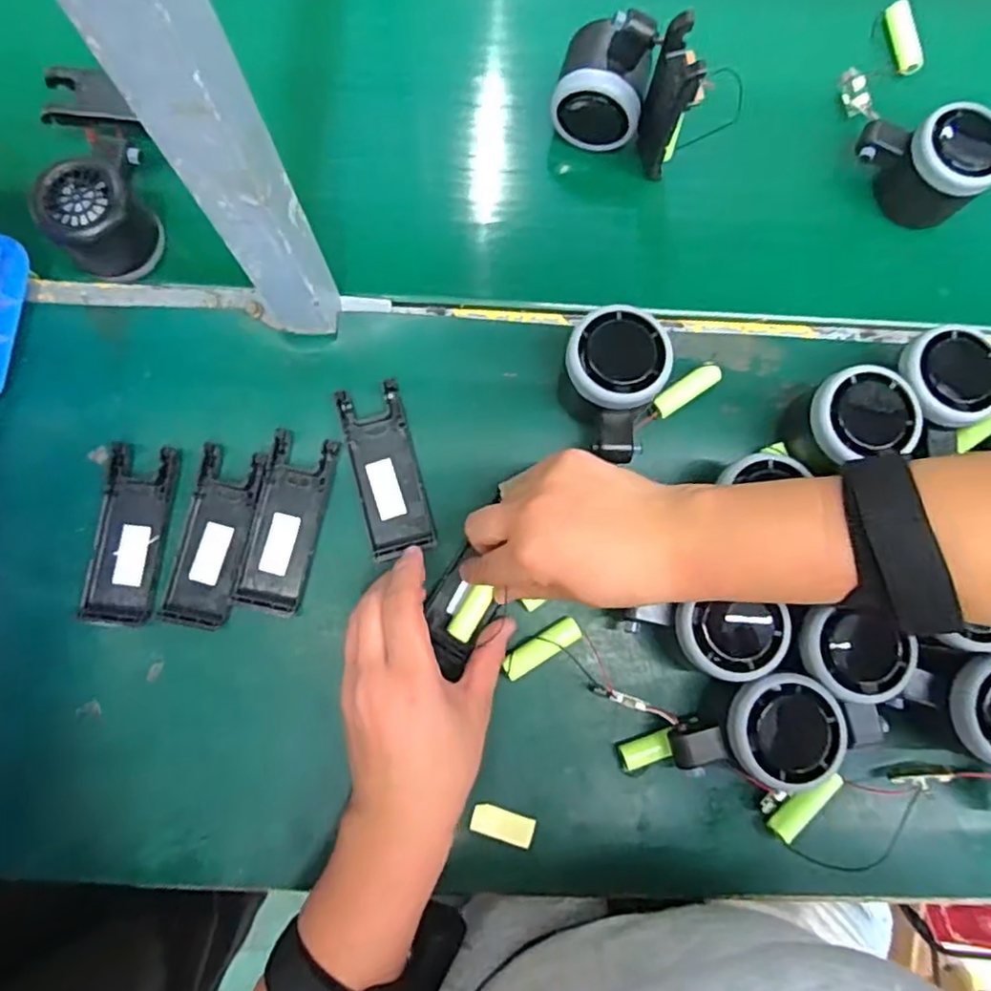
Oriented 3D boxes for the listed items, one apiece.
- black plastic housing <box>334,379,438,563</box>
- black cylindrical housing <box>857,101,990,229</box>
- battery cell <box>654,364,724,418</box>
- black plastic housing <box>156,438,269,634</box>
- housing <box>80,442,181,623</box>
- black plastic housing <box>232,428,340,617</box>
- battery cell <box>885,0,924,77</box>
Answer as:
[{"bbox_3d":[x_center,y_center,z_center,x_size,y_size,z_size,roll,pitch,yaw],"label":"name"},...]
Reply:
[{"bbox_3d":[-0.065,-0.015,0.392,0.038,0.012,0.101,-15,81,-3],"label":"black plastic housing"},{"bbox_3d":[0.286,-0.224,0.436,0.053,0.062,0.079,-44,85,-8],"label":"black cylindrical housing"},{"bbox_3d":[0.118,-0.064,0.402,0.048,0.014,0.013,-34,82,-6],"label":"battery cell"},{"bbox_3d":[-0.163,0.025,0.380,0.037,0.007,0.103,13,81,2],"label":"black plastic housing"},{"bbox_3d":[-0.212,0.022,0.383,0.039,0.008,0.102,6,81,1],"label":"housing"},{"bbox_3d":[-0.123,0.016,0.382,0.038,0.006,0.102,12,81,2],"label":"black plastic housing"},{"bbox_3d":[0.292,-0.328,0.469,0.013,0.014,0.053,-10,82,-4],"label":"battery cell"}]

